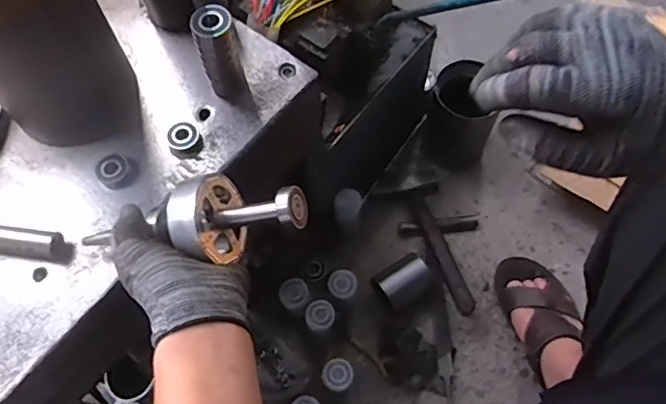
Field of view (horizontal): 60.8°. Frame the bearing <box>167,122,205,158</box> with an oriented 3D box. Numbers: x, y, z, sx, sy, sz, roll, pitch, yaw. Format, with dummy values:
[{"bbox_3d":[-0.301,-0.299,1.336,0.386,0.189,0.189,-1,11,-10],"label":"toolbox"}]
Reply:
[{"bbox_3d":[-0.153,-0.065,0.588,0.033,0.019,0.031,-24,67,-10],"label":"bearing"}]

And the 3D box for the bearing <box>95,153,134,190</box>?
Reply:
[{"bbox_3d":[-0.222,-0.032,0.574,0.032,0.016,0.035,0,65,1],"label":"bearing"}]

